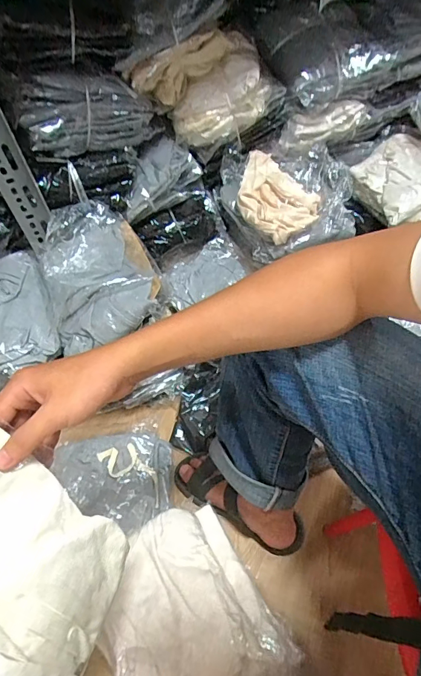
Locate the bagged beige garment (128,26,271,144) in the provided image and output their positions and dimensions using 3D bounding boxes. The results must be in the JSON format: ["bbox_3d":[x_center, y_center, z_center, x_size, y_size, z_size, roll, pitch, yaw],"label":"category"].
[{"bbox_3d":[-0.015,-0.467,0.797,0.241,0.166,0.097,-16,55,-6],"label":"bagged beige garment"}]

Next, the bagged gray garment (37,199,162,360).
[{"bbox_3d":[-0.204,-0.123,0.768,0.194,0.084,0.279,-18,55,-7],"label":"bagged gray garment"}]

